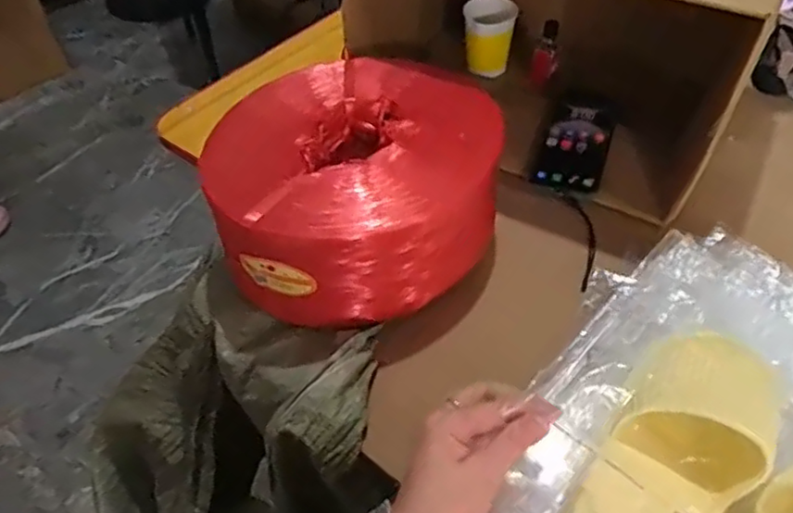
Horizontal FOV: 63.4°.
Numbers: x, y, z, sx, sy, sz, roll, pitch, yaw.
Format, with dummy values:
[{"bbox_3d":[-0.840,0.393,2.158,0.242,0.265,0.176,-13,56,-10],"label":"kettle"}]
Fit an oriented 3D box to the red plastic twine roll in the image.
[{"bbox_3d":[-0.043,-0.071,0.636,0.268,0.118,0.241,-23,50,-17],"label":"red plastic twine roll"}]

